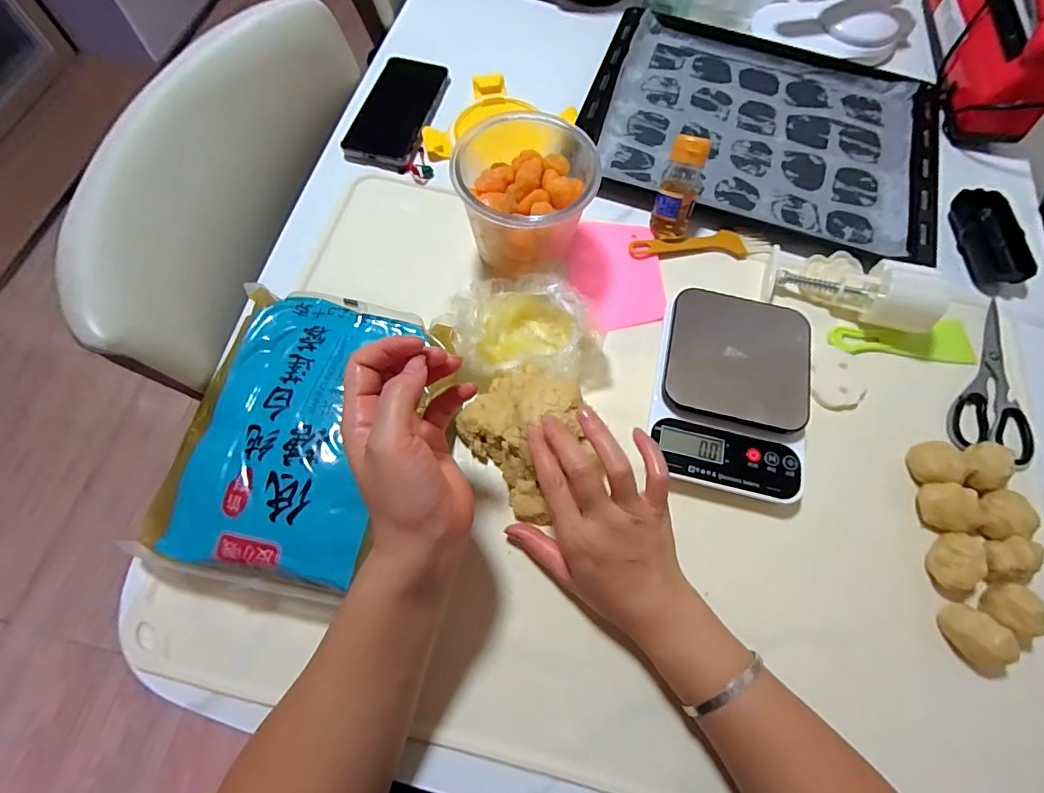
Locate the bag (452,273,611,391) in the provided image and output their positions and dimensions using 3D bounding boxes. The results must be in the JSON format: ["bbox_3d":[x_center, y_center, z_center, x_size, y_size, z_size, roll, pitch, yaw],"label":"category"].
[{"bbox_3d":[0.009,-0.061,0.440,0.143,0.061,0.093,1,68,-1],"label":"bag"}]

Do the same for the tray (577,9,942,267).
[{"bbox_3d":[0.282,-0.325,0.579,0.394,0.023,0.308,21,69,6],"label":"tray"}]

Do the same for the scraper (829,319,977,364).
[{"bbox_3d":[0.367,-0.055,0.479,0.140,0.014,0.047,2,68,-1],"label":"scraper"}]

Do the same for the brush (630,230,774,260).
[{"bbox_3d":[0.184,-0.156,0.511,0.143,0.008,0.033,-4,68,-3],"label":"brush"}]

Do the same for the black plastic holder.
[{"bbox_3d":[0.491,-0.168,0.515,0.057,0.022,0.107,-5,68,-4],"label":"black plastic holder"}]

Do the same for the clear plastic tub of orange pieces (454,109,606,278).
[{"bbox_3d":[0.001,-0.180,0.458,0.116,0.110,0.116,1,68,-2],"label":"clear plastic tub of orange pieces"}]

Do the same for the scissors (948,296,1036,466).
[{"bbox_3d":[0.452,-0.014,0.462,0.066,0.012,0.171,29,70,10],"label":"scissors"}]

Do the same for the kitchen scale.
[{"bbox_3d":[0.181,-0.004,0.434,0.128,0.034,0.176,11,68,3],"label":"kitchen scale"}]

